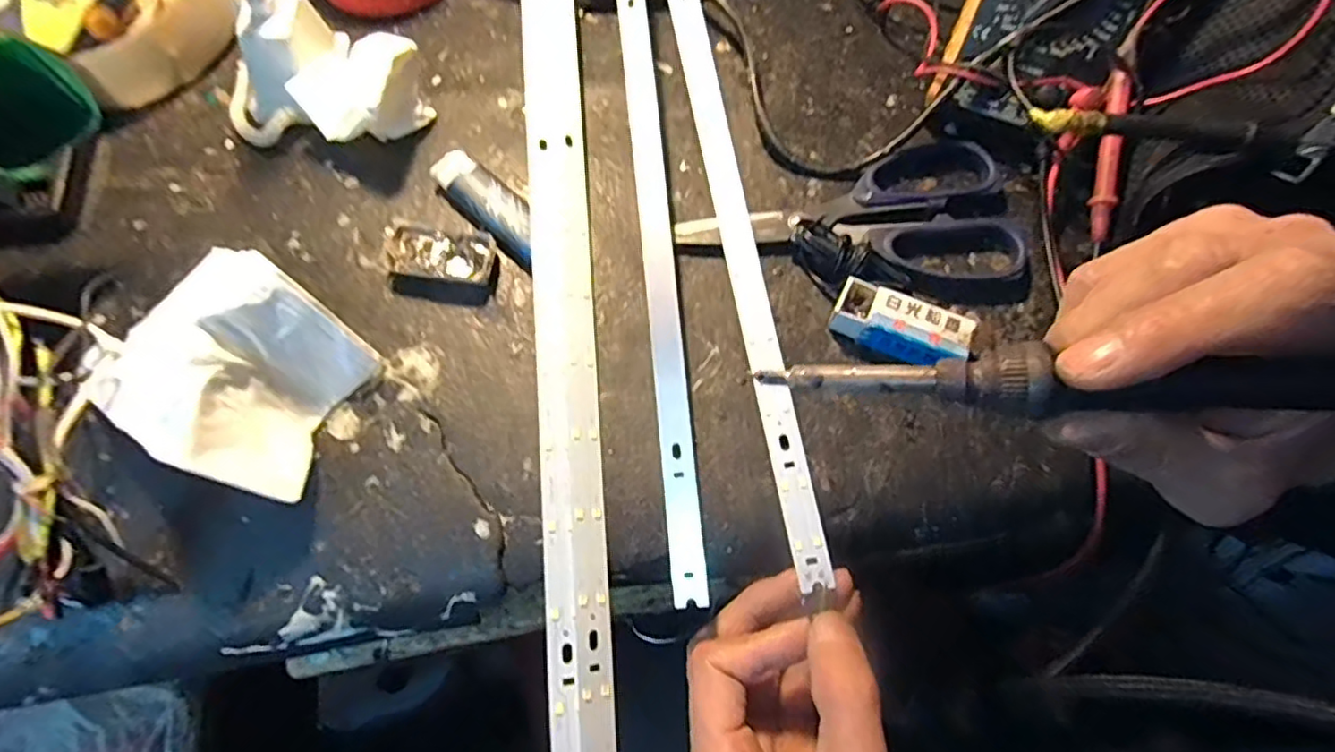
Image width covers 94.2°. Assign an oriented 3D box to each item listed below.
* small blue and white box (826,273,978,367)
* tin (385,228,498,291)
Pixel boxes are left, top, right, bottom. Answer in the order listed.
[{"bbox_3d":[0.107,-0.023,0.288,0.059,0.020,0.028,20,70,5],"label":"small blue and white box"},{"bbox_3d":[-0.107,-0.057,0.297,0.050,0.009,0.025,8,70,1],"label":"tin"}]

